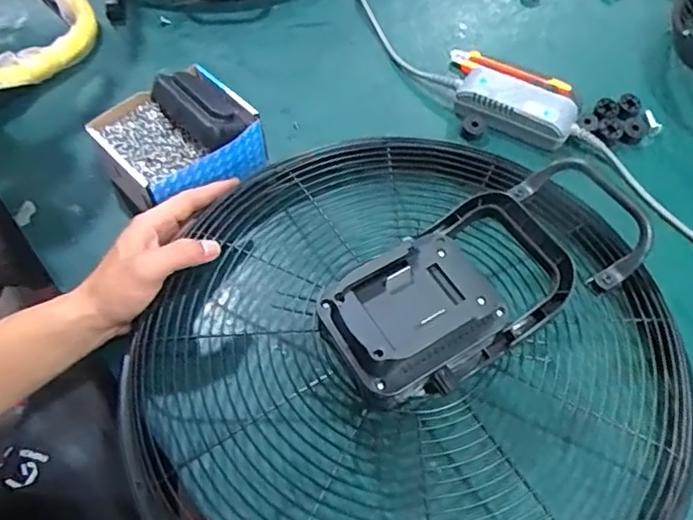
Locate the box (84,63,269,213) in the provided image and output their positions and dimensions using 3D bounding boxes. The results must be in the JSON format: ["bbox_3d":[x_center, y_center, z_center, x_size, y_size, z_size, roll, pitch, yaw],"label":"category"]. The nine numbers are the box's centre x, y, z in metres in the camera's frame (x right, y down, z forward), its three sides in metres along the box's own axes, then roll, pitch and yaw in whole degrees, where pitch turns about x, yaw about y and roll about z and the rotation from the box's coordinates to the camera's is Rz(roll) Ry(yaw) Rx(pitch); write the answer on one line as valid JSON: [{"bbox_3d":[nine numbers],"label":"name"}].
[{"bbox_3d":[-0.167,-0.119,0.565,0.138,0.072,0.118,-39,65,-20],"label":"box"}]

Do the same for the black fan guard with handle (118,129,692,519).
[{"bbox_3d":[0.061,0.064,0.437,0.377,0.130,0.390,0,56,0],"label":"black fan guard with handle"}]

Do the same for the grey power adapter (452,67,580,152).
[{"bbox_3d":[0.186,-0.170,0.626,0.126,0.031,0.067,21,62,13],"label":"grey power adapter"}]

